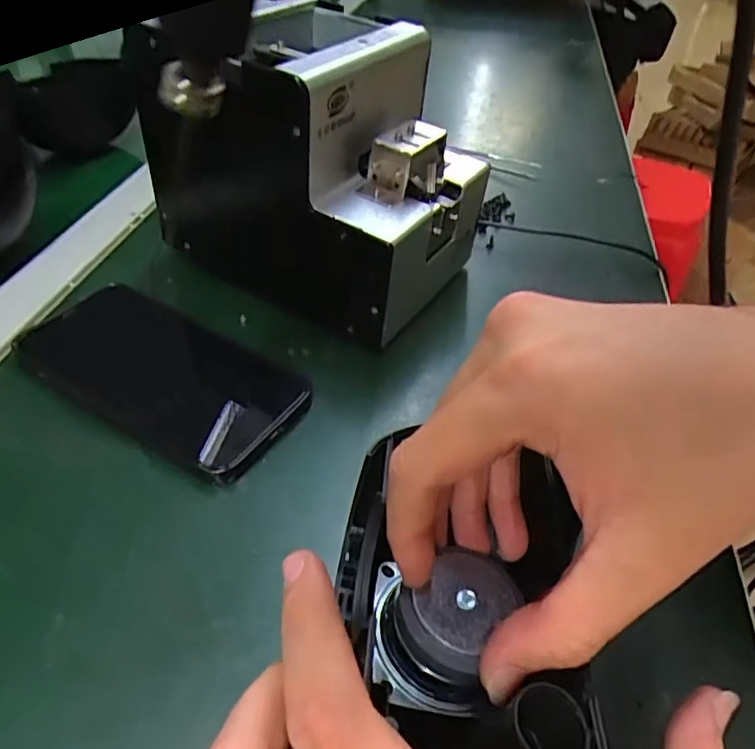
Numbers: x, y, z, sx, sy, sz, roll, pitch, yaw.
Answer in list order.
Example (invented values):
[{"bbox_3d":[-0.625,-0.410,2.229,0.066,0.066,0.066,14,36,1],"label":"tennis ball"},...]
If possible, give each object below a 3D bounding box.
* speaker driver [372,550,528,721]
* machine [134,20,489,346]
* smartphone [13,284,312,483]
[{"bbox_3d":[0.022,0.083,0.194,0.046,0.023,0.046,6,45,2],"label":"speaker driver"},{"bbox_3d":[-0.034,-0.132,0.368,0.172,0.142,0.125,28,50,23],"label":"machine"},{"bbox_3d":[-0.117,-0.004,0.324,0.156,0.015,0.089,23,48,18],"label":"smartphone"}]

